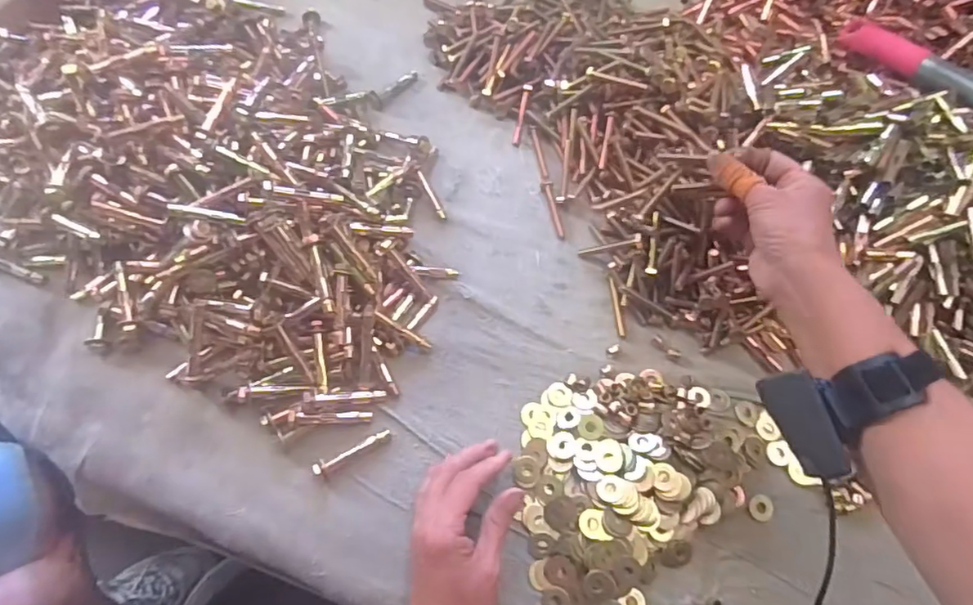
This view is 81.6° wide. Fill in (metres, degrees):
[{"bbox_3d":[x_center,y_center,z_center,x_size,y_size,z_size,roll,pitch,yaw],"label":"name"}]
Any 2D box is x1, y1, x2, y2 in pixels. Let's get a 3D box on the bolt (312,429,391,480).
[{"bbox_3d":[-0.110,0.125,0.467,0.066,0.016,0.012,-27,71,-13],"label":"bolt"}]

